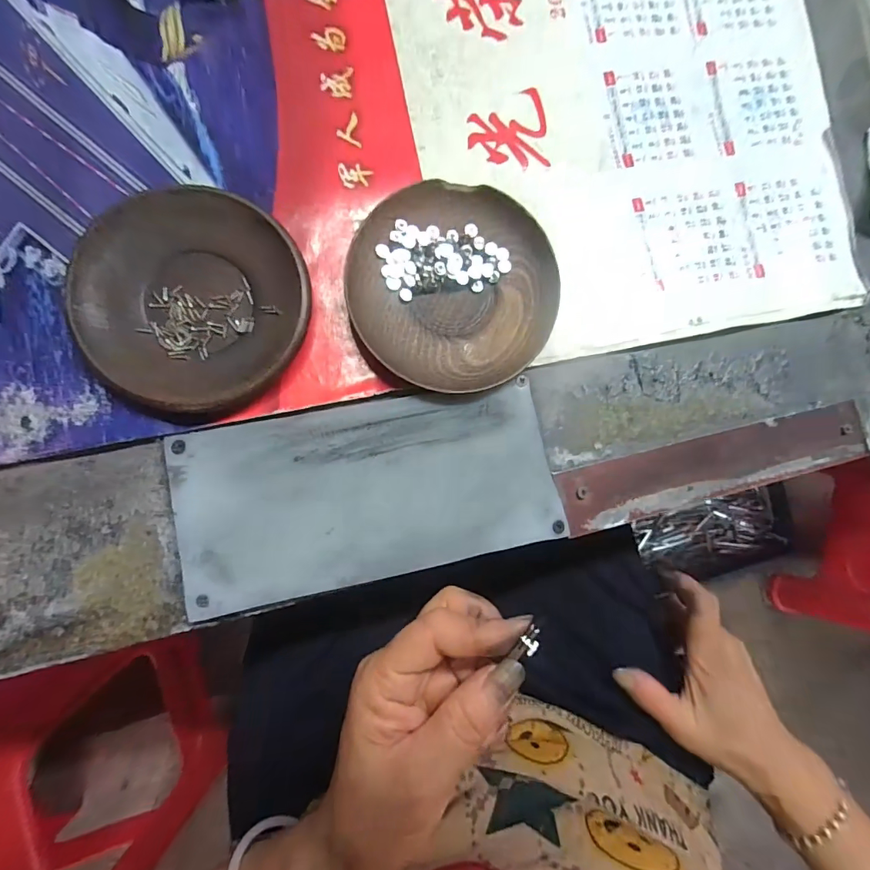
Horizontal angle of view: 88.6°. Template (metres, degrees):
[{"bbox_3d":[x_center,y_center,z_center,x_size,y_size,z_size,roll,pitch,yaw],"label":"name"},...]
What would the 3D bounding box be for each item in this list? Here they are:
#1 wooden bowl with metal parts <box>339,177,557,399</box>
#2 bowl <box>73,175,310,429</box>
[{"bbox_3d":[0.010,-0.081,0.250,0.111,0.015,0.111,0,87,-7],"label":"wooden bowl with metal parts"},{"bbox_3d":[-0.123,-0.069,0.231,0.108,0.016,0.115,0,87,-7],"label":"bowl"}]

